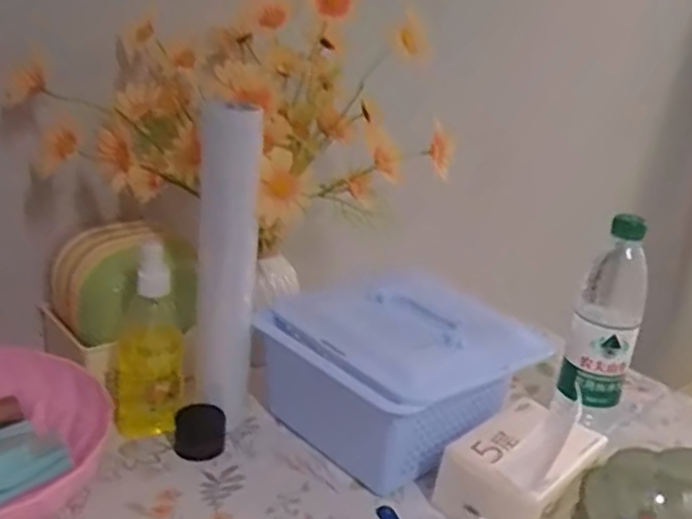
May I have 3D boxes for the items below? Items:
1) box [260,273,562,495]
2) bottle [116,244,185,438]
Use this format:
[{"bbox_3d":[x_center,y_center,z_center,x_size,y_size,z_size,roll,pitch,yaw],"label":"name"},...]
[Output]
[{"bbox_3d":[0.042,0.109,0.688,0.166,0.124,0.200,-14,29,-40],"label":"box"},{"bbox_3d":[-0.176,0.072,0.652,0.058,0.174,0.040,-1,22,-16],"label":"bottle"}]

